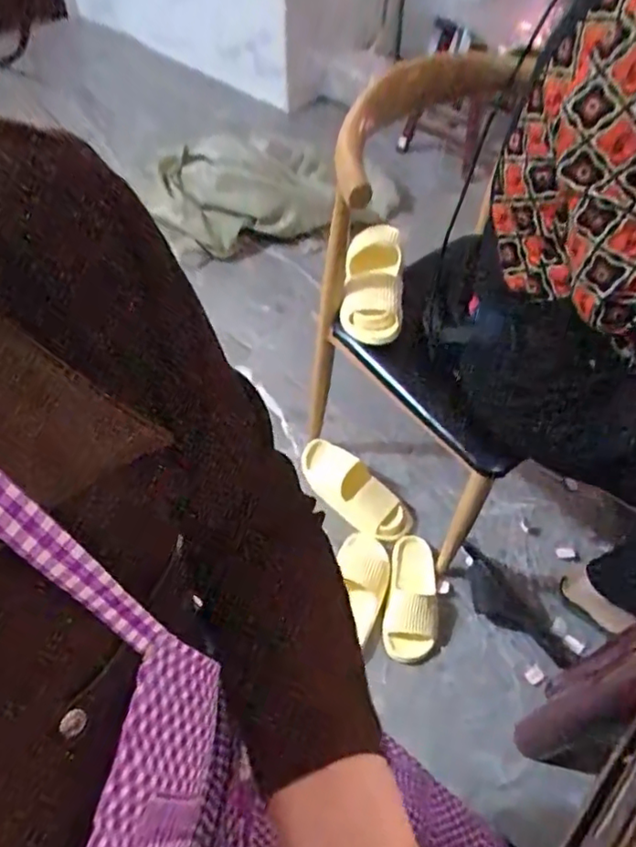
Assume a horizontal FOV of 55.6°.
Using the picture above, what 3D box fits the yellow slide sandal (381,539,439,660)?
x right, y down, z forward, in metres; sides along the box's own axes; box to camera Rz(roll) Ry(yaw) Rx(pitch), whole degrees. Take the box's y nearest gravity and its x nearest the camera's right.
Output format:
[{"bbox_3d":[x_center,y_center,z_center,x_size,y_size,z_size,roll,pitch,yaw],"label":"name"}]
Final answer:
[{"bbox_3d":[0.185,0.336,1.175,0.100,0.092,0.238,10,53,7],"label":"yellow slide sandal"}]

